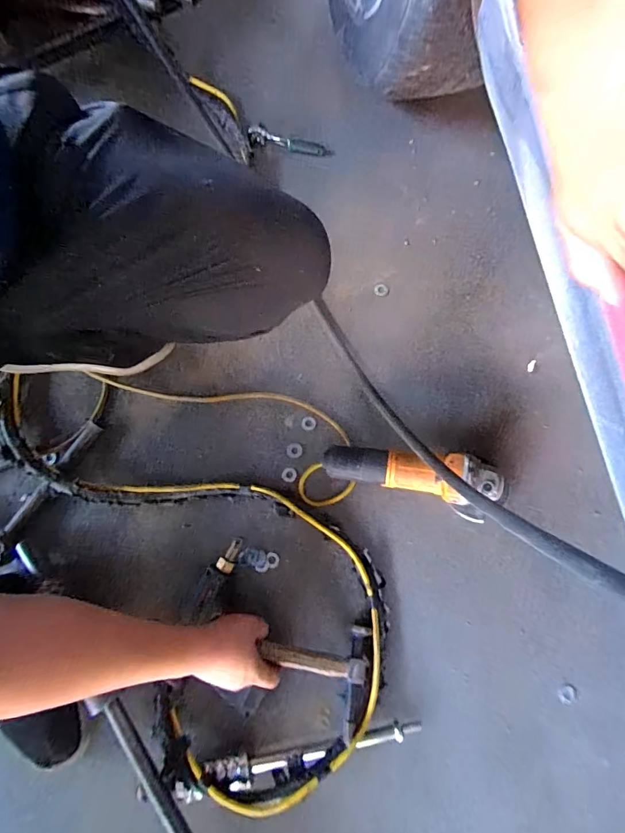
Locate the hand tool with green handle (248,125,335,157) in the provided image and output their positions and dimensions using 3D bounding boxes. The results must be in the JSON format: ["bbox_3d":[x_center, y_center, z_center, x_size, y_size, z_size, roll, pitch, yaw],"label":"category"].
[{"bbox_3d":[-0.044,-0.543,0.809,0.169,0.024,0.033,10,79,3],"label":"hand tool with green handle"}]

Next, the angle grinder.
[{"bbox_3d":[0.163,0.087,0.629,0.288,0.095,0.086,17,79,5],"label":"angle grinder"}]

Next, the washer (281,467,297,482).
[{"bbox_3d":[-0.039,0.097,0.681,0.024,0.004,0.024,0,78,1],"label":"washer"}]

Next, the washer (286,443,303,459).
[{"bbox_3d":[-0.031,0.058,0.691,0.027,0.004,0.026,0,78,1],"label":"washer"}]

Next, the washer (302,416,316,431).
[{"bbox_3d":[-0.007,0.012,0.700,0.024,0.004,0.023,11,79,4],"label":"washer"}]

